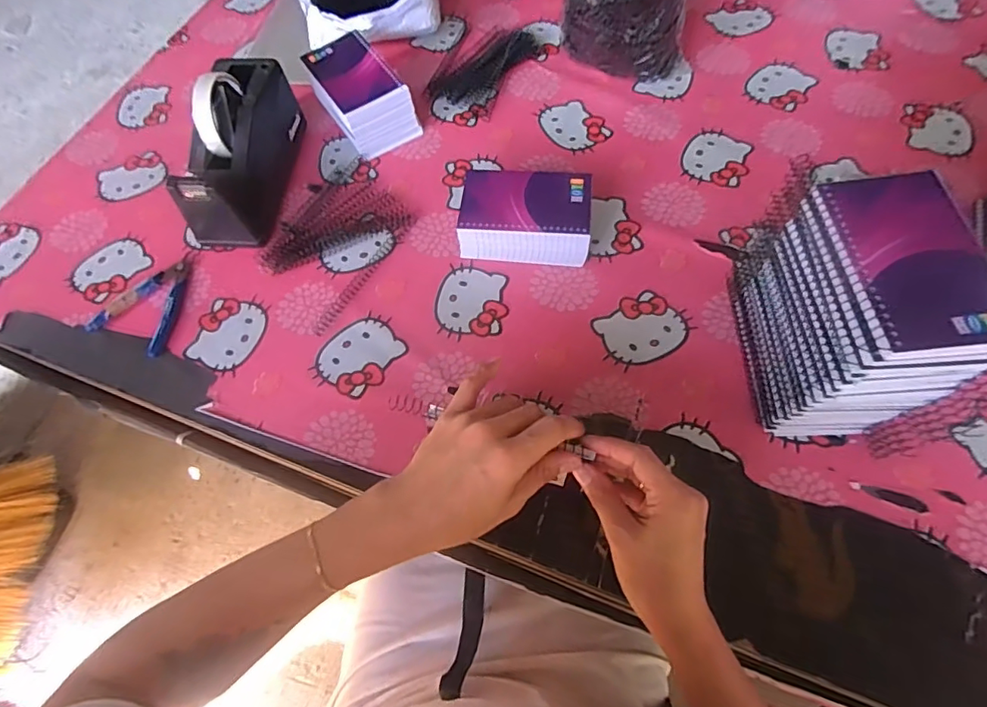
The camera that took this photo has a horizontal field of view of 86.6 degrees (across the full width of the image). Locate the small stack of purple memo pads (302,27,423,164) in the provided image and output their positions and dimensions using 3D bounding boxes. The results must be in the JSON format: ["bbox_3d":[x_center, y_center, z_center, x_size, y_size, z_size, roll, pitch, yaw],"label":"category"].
[{"bbox_3d":[-0.168,-0.322,0.647,0.089,0.063,0.149,-31,66,-11],"label":"small stack of purple memo pads"}]

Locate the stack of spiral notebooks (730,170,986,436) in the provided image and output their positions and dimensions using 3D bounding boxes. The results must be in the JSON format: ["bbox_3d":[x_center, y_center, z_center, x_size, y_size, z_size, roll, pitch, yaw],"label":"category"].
[{"bbox_3d":[0.270,-0.029,0.409,0.087,0.179,0.147,-3,63,2],"label":"stack of spiral notebooks"}]

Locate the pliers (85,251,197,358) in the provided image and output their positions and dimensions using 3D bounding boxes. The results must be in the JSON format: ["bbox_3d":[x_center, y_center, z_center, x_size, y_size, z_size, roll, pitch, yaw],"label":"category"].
[{"bbox_3d":[-0.354,-0.059,0.556,0.087,0.011,0.118,21,67,14],"label":"pliers"}]

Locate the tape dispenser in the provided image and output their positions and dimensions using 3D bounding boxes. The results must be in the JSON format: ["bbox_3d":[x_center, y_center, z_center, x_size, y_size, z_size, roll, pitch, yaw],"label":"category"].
[{"bbox_3d":[-0.288,-0.232,0.582,0.090,0.113,0.202,1,64,4],"label":"tape dispenser"}]

